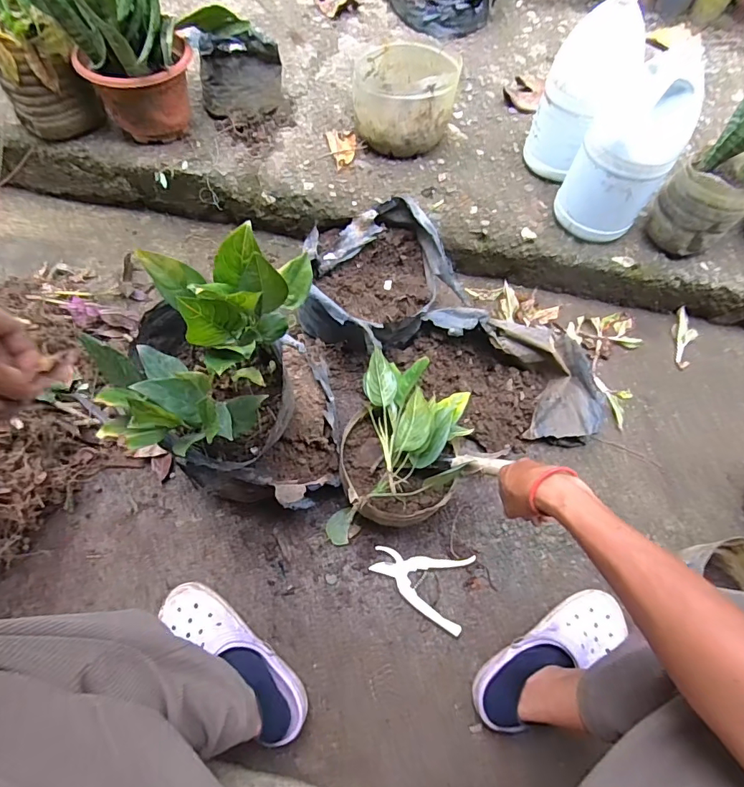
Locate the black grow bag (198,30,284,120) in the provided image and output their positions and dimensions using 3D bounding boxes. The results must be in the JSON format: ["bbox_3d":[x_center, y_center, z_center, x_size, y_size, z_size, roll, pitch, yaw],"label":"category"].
[{"bbox_3d":[-0.273,-0.661,0.967,0.172,0.136,0.133,-14,65,-9],"label":"black grow bag"}]

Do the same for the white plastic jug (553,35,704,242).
[{"bbox_3d":[0.446,-0.421,0.812,0.152,0.301,0.132,32,66,12],"label":"white plastic jug"}]

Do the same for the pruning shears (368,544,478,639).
[{"bbox_3d":[0.074,0.288,0.721,0.152,0.011,0.112,18,64,6],"label":"pruning shears"}]

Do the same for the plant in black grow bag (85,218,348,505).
[{"bbox_3d":[-0.170,-0.016,0.582,0.229,0.385,0.231,-4,64,-5],"label":"plant in black grow bag"}]

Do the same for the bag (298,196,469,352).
[{"bbox_3d":[0.005,-0.200,0.853,0.259,0.162,0.226,-23,67,-14],"label":"bag"}]

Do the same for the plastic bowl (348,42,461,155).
[{"bbox_3d":[0.066,-0.603,0.957,0.197,0.156,0.193,-4,64,-5],"label":"plastic bowl"}]

